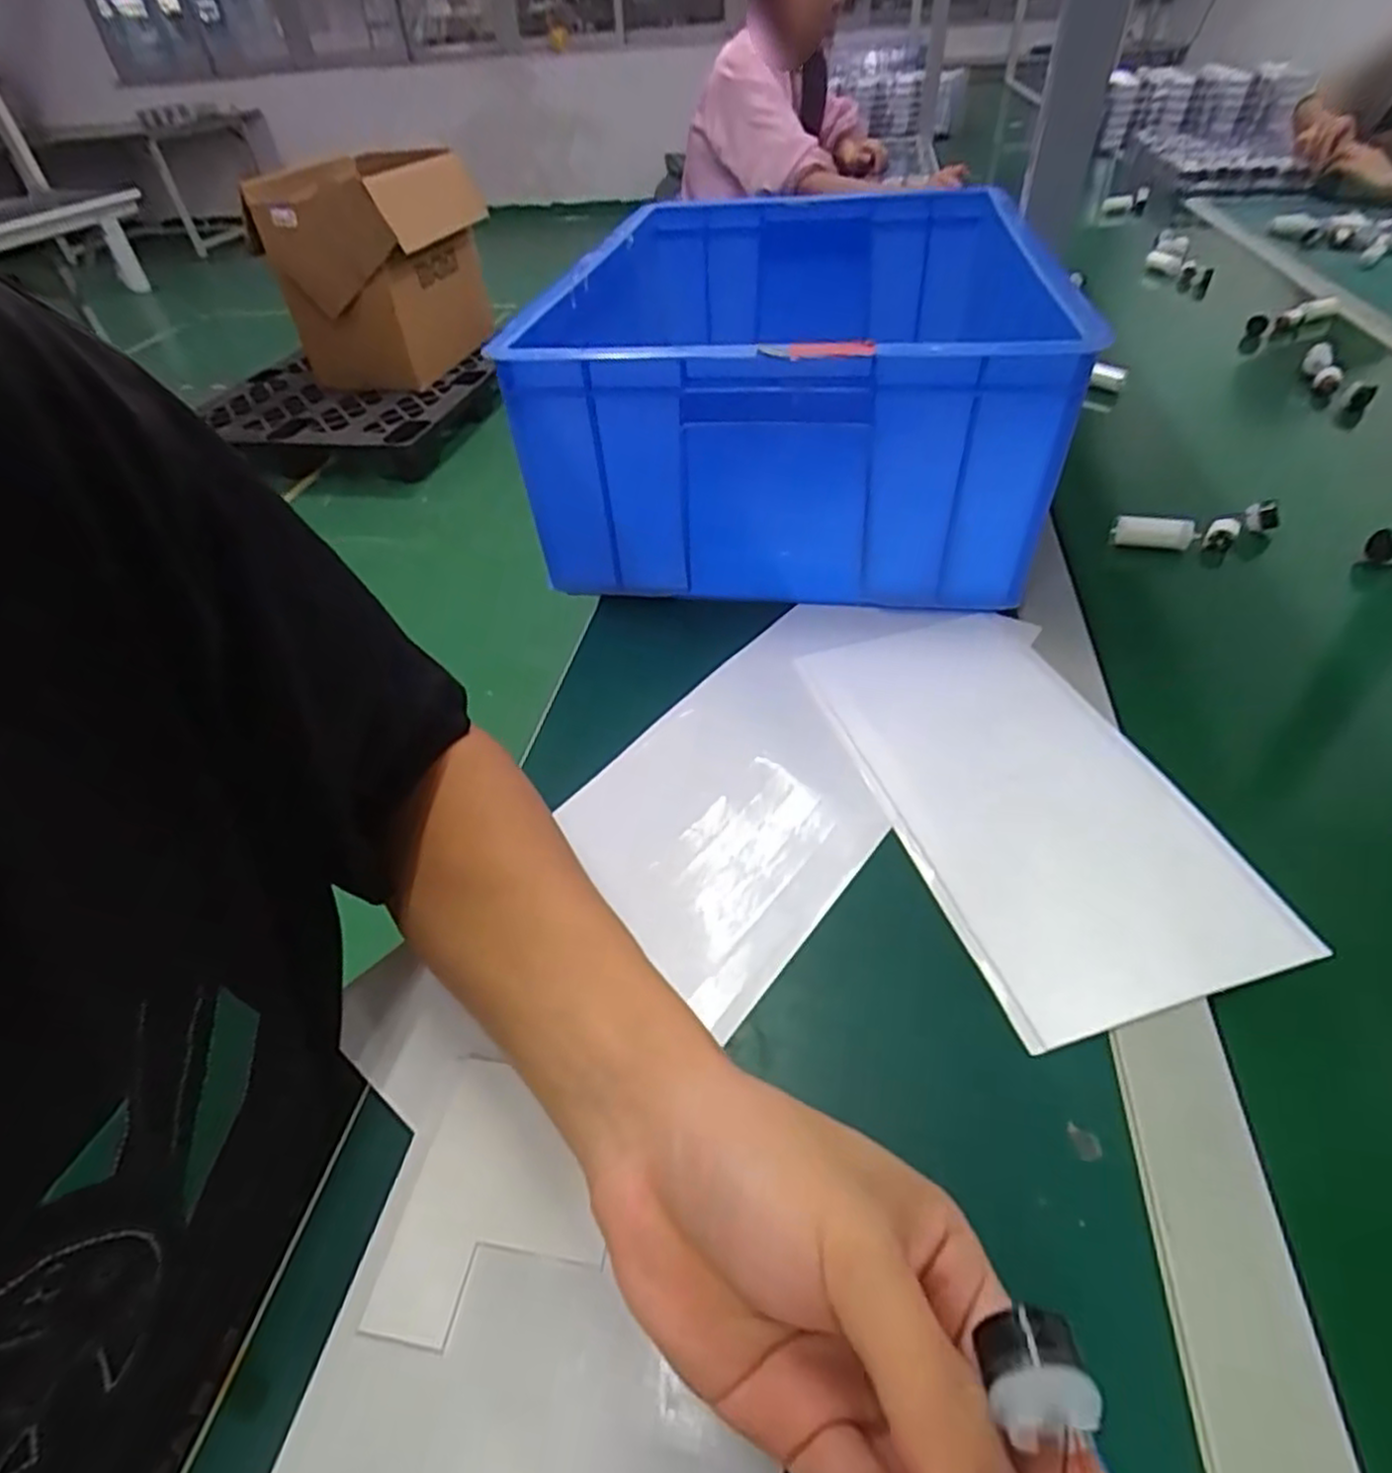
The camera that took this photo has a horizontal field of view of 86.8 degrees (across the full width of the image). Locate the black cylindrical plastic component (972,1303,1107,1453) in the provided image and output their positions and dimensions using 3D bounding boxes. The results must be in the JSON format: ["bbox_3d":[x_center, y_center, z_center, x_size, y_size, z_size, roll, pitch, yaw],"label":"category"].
[{"bbox_3d":[0.071,0.134,0.154,0.018,0.016,0.021,-8,45,-4],"label":"black cylindrical plastic component"}]

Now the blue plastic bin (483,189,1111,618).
[{"bbox_3d":[0.097,-0.316,0.626,0.354,0.170,0.501,4,45,9],"label":"blue plastic bin"}]

